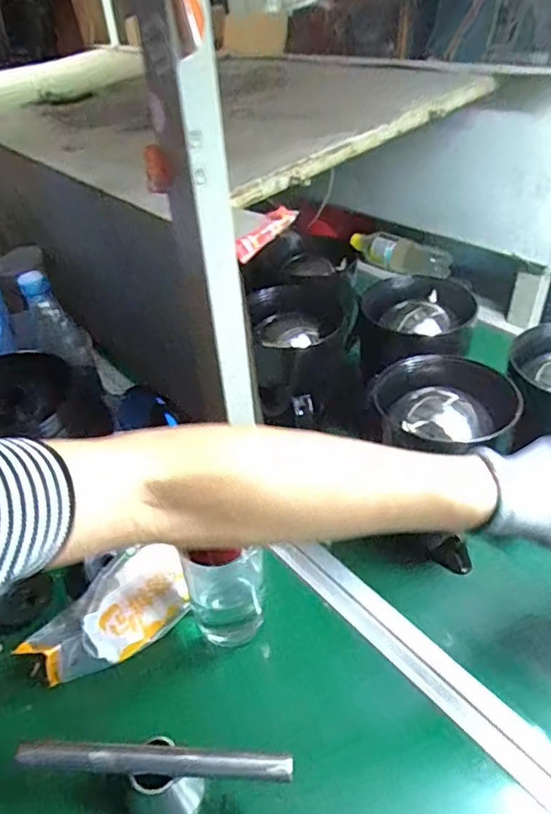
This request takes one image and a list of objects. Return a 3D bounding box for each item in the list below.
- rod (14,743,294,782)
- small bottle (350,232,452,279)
[{"bbox_3d":[-0.089,0.254,0.406,0.199,0.012,0.016,0,39,4],"label":"rod"},{"bbox_3d":[0.234,-0.300,1.093,0.215,0.062,0.059,27,48,32],"label":"small bottle"}]

